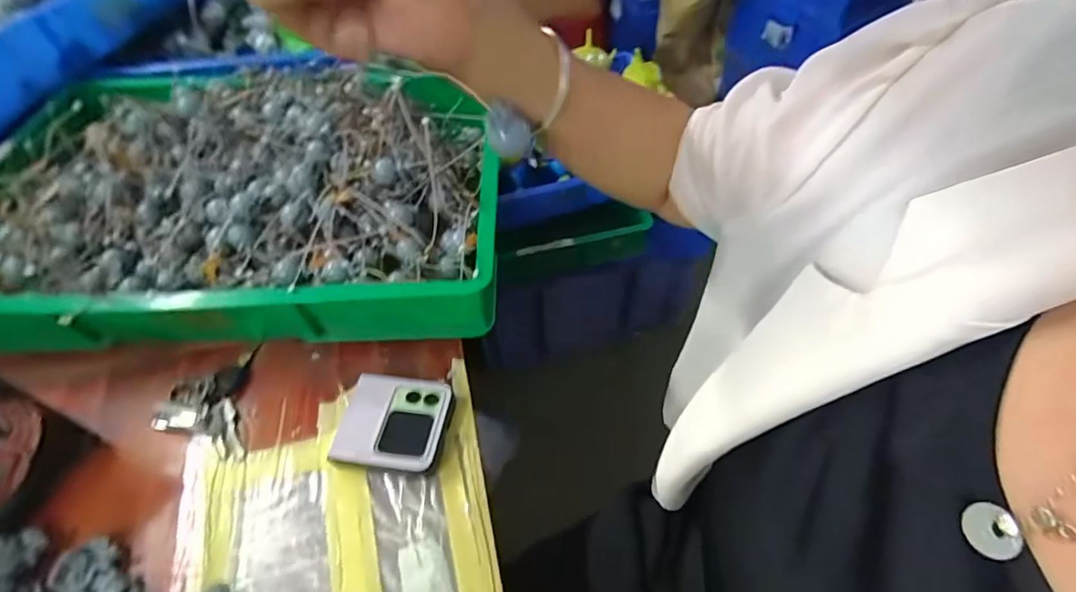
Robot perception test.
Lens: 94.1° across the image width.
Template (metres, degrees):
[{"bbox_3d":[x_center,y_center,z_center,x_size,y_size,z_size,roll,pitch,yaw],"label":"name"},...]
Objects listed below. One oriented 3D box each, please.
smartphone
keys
[{"bbox_3d":[-0.119,0.106,0.417,0.083,0.022,0.080,4,52,6],"label":"smartphone"},{"bbox_3d":[-0.294,0.091,0.442,0.075,0.013,0.111,-9,52,-4],"label":"keys"}]

